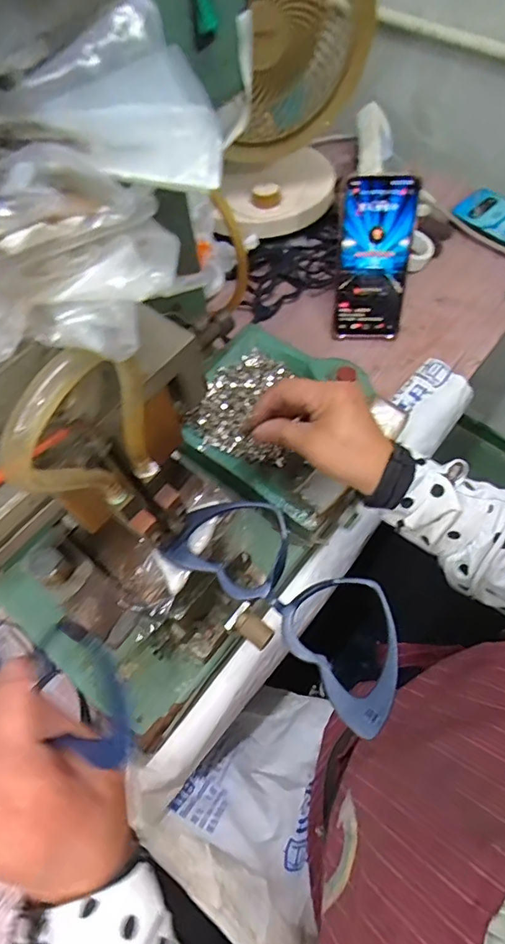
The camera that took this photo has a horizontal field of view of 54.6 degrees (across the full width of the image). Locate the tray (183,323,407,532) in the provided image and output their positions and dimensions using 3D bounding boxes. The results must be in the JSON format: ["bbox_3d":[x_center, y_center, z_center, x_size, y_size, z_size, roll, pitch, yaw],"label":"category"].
[{"bbox_3d":[0.029,-0.056,0.464,0.183,0.018,0.158,35,70,18],"label":"tray"}]

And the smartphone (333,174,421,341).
[{"bbox_3d":[0.134,-0.230,0.540,0.075,0.165,0.016,1,37,1],"label":"smartphone"}]

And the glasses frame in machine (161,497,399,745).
[{"bbox_3d":[0.020,0.063,0.262,0.143,0.014,0.059,39,71,19],"label":"glasses frame in machine"}]

